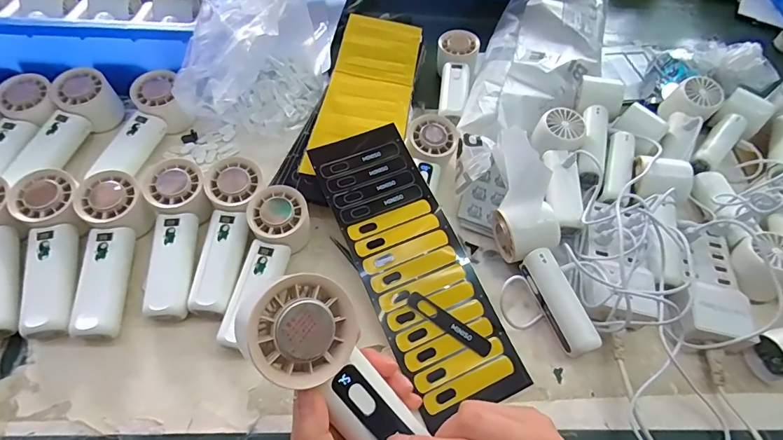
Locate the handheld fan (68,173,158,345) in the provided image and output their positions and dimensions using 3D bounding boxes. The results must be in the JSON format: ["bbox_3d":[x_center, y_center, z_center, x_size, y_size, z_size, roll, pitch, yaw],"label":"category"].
[{"bbox_3d":[-0.262,0.029,0.397,0.063,0.035,0.157,-6,70,-6],"label":"handheld fan"}]

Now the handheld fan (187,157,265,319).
[{"bbox_3d":[-0.158,0.018,0.418,0.052,0.049,0.156,0,57,-3],"label":"handheld fan"}]

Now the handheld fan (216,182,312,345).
[{"bbox_3d":[-0.120,0.029,0.408,0.057,0.050,0.120,14,58,7],"label":"handheld fan"}]

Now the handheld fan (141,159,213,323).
[{"bbox_3d":[-0.204,0.018,0.412,0.057,0.049,0.151,-9,58,-8],"label":"handheld fan"}]

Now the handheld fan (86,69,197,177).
[{"bbox_3d":[-0.290,-0.104,0.483,0.056,0.052,0.147,22,59,11],"label":"handheld fan"}]

